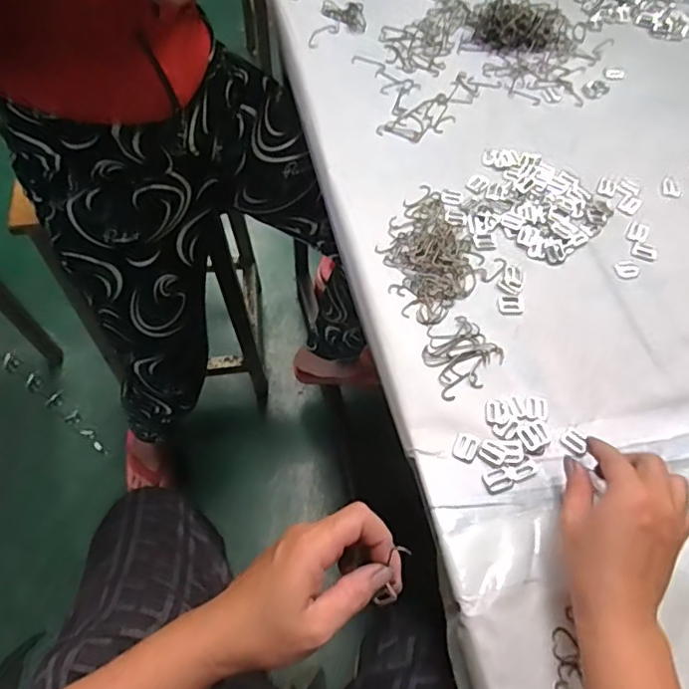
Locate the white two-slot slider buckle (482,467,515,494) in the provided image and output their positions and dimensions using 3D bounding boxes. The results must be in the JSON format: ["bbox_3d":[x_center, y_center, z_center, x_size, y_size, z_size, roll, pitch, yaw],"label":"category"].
[{"bbox_3d":[0.123,0.109,0.455,0.021,0.004,0.018,-15,64,-10],"label":"white two-slot slider buckle"}]

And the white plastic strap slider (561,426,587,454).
[{"bbox_3d":[0.190,0.078,0.469,0.020,0.004,0.018,37,67,16],"label":"white plastic strap slider"}]

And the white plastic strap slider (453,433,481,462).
[{"bbox_3d":[0.099,0.084,0.466,0.019,0.004,0.023,21,63,9],"label":"white plastic strap slider"}]

